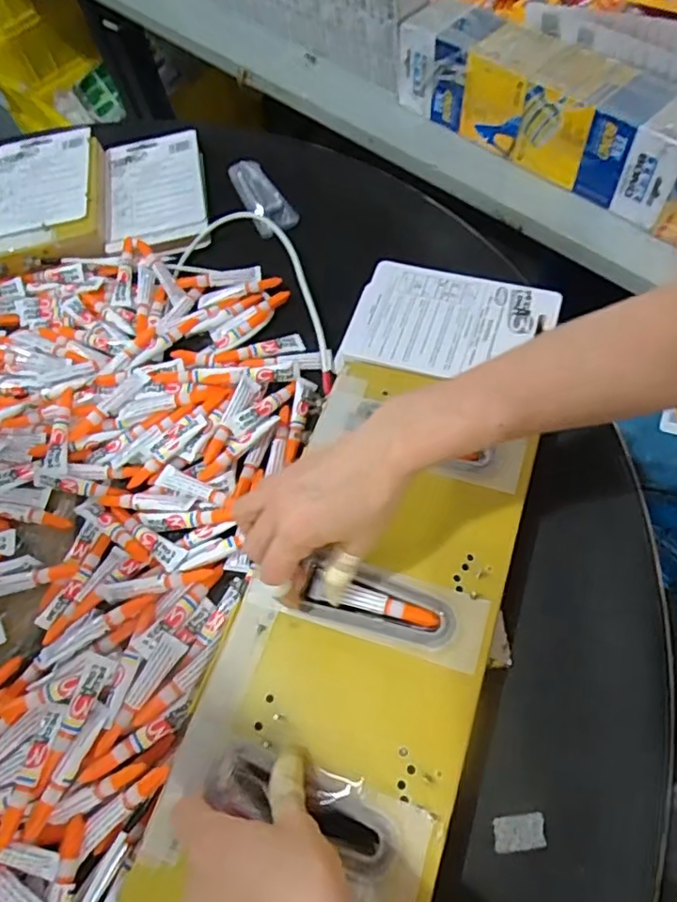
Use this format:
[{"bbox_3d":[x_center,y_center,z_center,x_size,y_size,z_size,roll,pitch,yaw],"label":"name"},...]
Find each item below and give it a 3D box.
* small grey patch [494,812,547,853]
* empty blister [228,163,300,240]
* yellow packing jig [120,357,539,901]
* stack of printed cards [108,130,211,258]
[{"bbox_3d":[0.112,0.235,0.363,0.032,0.004,0.018,-9,62,2],"label":"small grey patch"},{"bbox_3d":[-0.084,-0.282,0.642,0.045,0.017,0.124,-25,63,-6],"label":"empty blister"},{"bbox_3d":[0.014,0.114,0.394,0.168,0.020,0.402,15,64,12],"label":"yellow packing jig"},{"bbox_3d":[-0.207,-0.297,0.666,0.109,0.011,0.186,-12,62,0],"label":"stack of printed cards"}]

